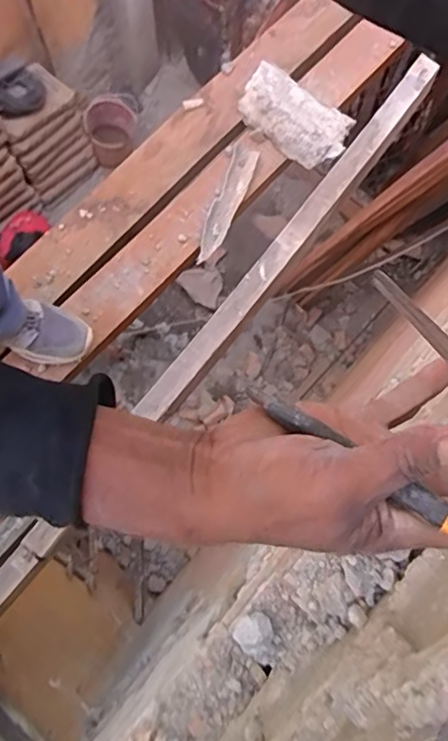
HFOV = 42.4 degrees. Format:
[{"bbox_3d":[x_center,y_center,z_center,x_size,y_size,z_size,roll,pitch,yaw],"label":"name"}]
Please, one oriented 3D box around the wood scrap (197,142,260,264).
[{"bbox_3d":[0.006,-0.369,1.277,0.058,0.014,0.285,20,76,3],"label":"wood scrap"}]

